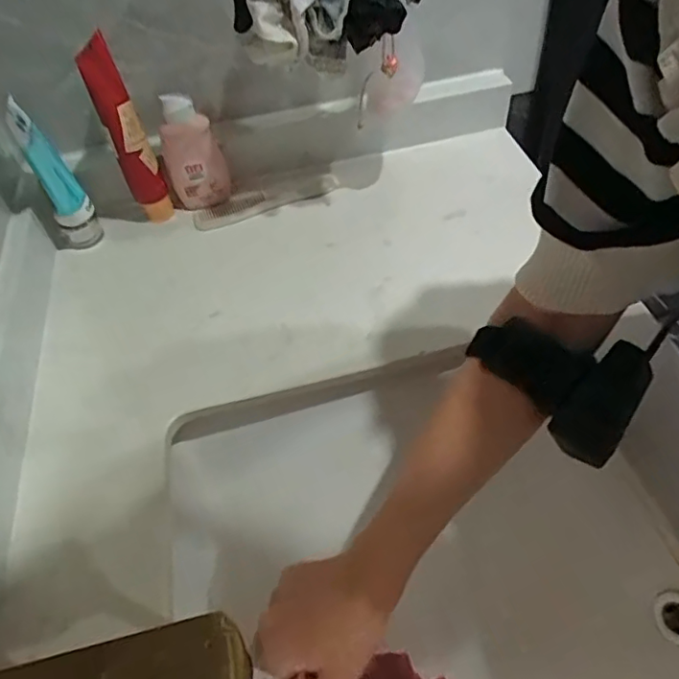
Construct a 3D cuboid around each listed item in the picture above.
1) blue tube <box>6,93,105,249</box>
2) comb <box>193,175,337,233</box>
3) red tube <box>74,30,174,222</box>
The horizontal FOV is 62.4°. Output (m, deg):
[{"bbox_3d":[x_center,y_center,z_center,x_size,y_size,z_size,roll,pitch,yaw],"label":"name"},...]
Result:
[{"bbox_3d":[-0.254,-0.144,0.502,0.032,0.126,0.052,-27,54,-15],"label":"blue tube"},{"bbox_3d":[-0.074,-0.140,0.565,0.146,0.004,0.035,-21,52,-11],"label":"comb"},{"bbox_3d":[-0.192,-0.182,0.506,0.031,0.162,0.041,-25,53,-13],"label":"red tube"}]

